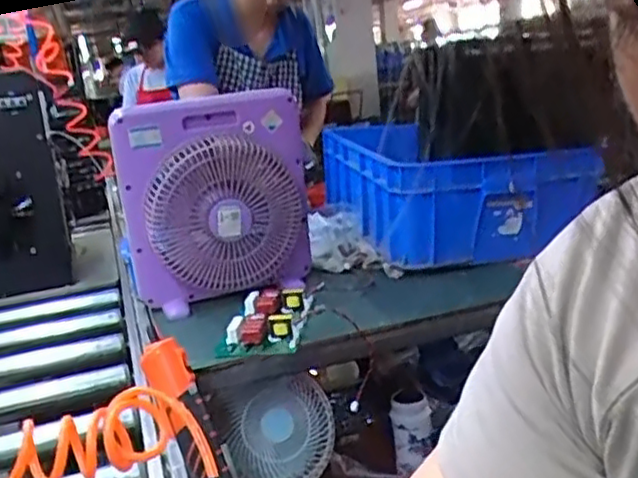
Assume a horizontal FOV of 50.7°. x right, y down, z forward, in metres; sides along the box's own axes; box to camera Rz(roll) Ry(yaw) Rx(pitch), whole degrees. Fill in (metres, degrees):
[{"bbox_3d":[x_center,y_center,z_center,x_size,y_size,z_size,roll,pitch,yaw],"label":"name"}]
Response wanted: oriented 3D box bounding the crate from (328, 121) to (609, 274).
[{"bbox_3d":[0.260,-0.120,1.424,0.400,0.204,0.501,-10,15,-15],"label":"crate"}]

